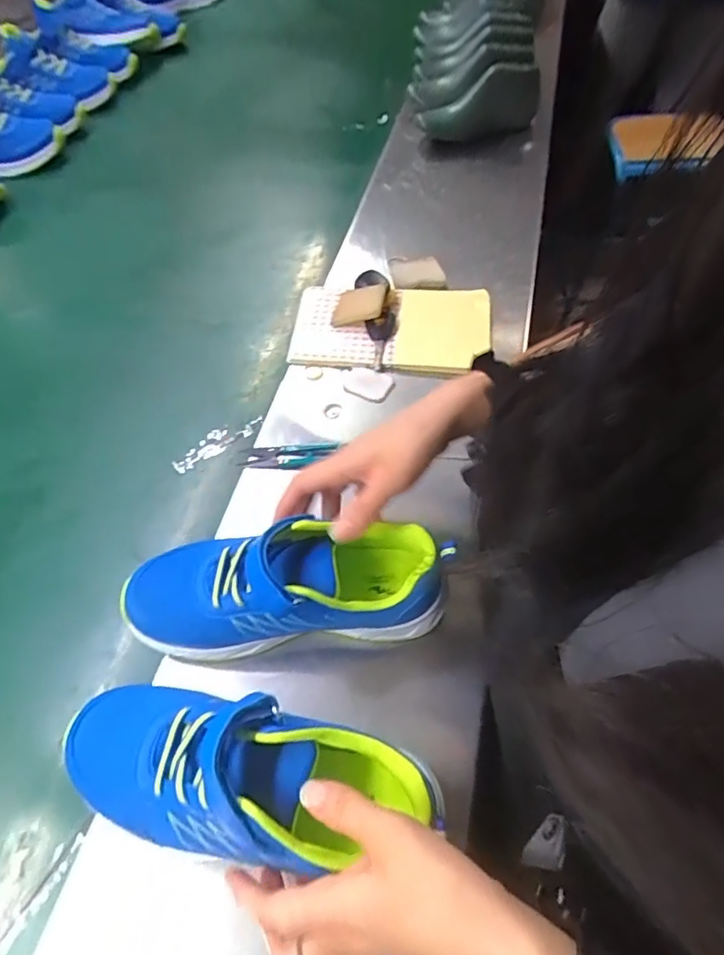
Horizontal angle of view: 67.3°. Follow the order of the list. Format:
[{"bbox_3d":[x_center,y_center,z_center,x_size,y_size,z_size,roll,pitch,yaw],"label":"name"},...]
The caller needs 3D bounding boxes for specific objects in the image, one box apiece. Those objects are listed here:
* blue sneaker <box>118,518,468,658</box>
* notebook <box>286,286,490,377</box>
[{"bbox_3d":[-0.055,0.073,0.396,0.222,0.085,0.084,-5,57,-1],"label":"blue sneaker"},{"bbox_3d":[0.033,-0.173,0.607,0.215,0.016,0.138,4,57,4],"label":"notebook"}]

